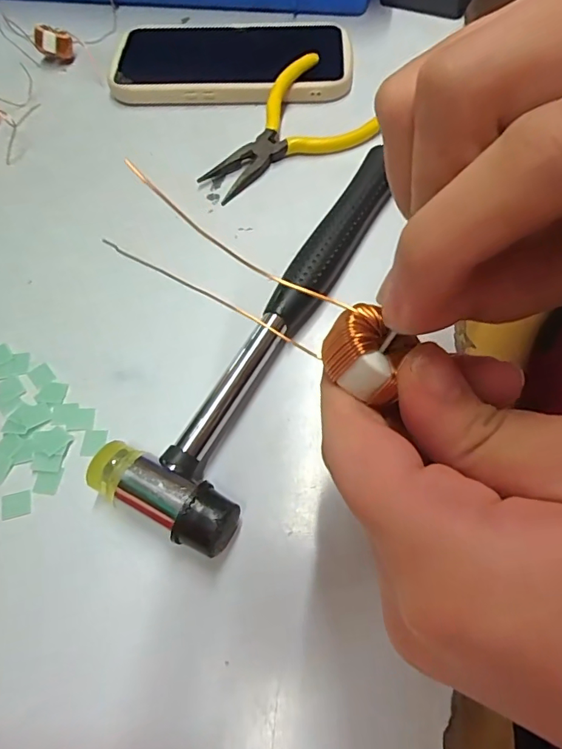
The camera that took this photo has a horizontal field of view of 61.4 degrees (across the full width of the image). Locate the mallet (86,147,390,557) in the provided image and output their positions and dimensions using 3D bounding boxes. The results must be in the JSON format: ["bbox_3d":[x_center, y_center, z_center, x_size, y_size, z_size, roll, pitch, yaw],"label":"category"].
[{"bbox_3d":[-0.005,-0.032,0.229,0.057,0.024,0.221,21,64,11],"label":"mallet"}]

